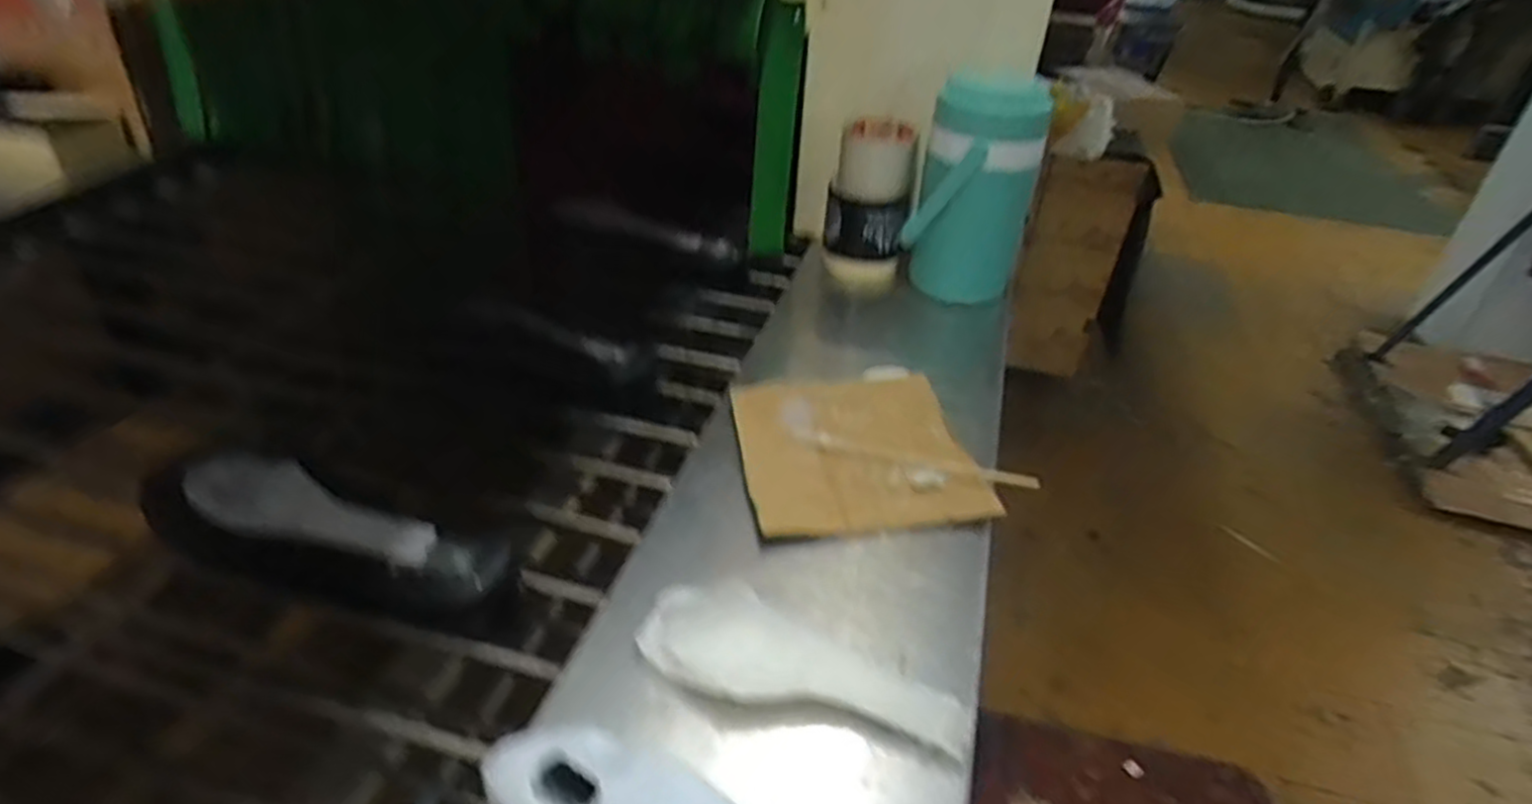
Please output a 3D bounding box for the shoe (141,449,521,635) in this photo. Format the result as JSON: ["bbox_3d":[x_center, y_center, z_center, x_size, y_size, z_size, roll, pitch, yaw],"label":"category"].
[{"bbox_3d":[-0.294,0.097,0.542,0.255,0.075,0.075,14,37,14],"label":"shoe"}]

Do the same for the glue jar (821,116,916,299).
[{"bbox_3d":[0.112,-0.214,0.882,0.088,0.162,0.078,5,36,2],"label":"glue jar"}]

